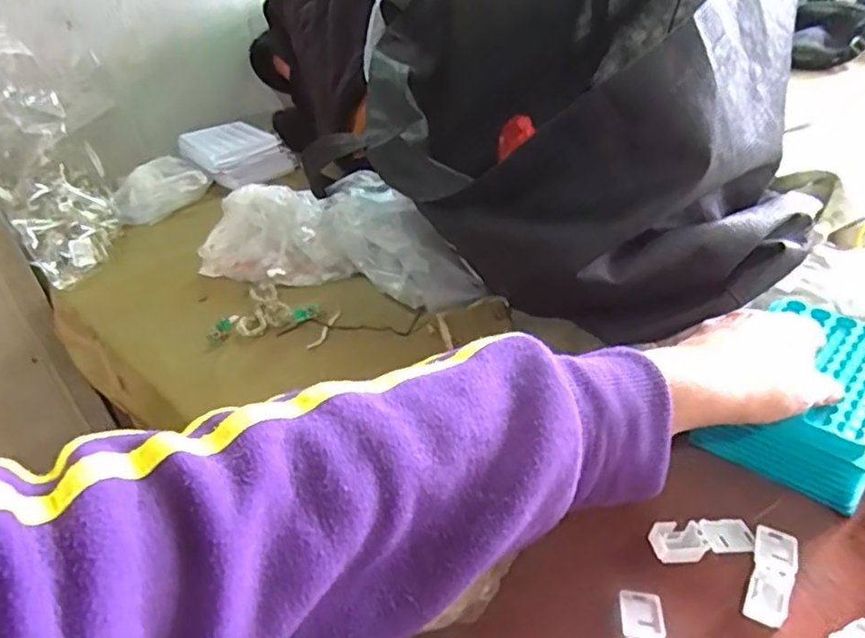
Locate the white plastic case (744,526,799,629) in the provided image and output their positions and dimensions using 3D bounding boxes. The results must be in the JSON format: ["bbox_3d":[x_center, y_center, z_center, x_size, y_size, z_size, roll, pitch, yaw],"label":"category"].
[{"bbox_3d":[0.174,0.130,0.326,0.020,0.006,0.057,12,39,28],"label":"white plastic case"}]

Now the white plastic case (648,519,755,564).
[{"bbox_3d":[0.147,0.118,0.342,0.057,0.010,0.022,-11,34,-5],"label":"white plastic case"}]

